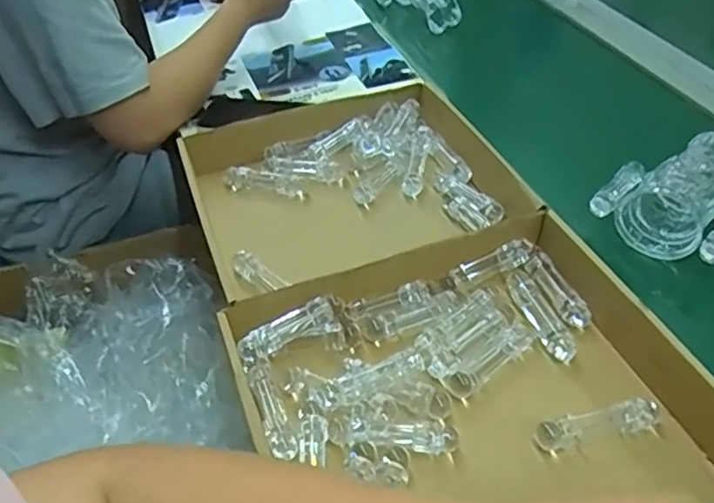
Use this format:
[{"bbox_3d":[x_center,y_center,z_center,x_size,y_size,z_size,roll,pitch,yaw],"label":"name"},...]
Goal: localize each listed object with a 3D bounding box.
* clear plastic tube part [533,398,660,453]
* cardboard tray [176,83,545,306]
[{"bbox_3d":[0.179,0.131,0.474,0.091,0.024,0.020,-9,45,-7],"label":"clear plastic tube part"},{"bbox_3d":[-0.004,-0.059,0.679,0.316,0.067,0.278,-17,45,-15],"label":"cardboard tray"}]

